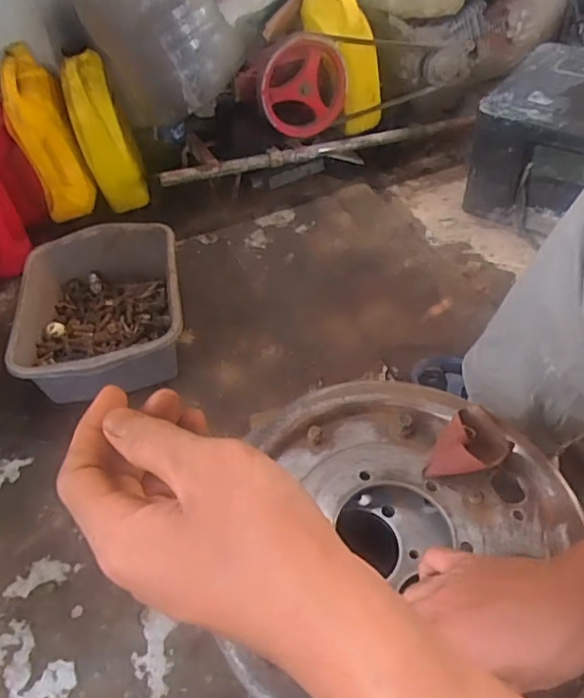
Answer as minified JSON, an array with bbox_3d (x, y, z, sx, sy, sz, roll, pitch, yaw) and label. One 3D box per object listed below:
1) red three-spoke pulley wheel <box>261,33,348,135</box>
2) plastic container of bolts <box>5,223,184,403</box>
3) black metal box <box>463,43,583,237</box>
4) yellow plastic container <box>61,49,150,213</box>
[{"bbox_3d":[0.030,-0.509,1.111,0.184,0.179,0.023,-22,49,-15],"label":"red three-spoke pulley wheel"},{"bbox_3d":[-0.310,-0.055,0.954,0.259,0.120,0.337,-11,47,-5],"label":"plastic container of bolts"},{"bbox_3d":[0.596,-0.418,1.152,0.352,0.212,0.382,26,54,26],"label":"black metal box"},{"bbox_3d":[-0.395,-0.448,1.185,0.101,0.281,0.145,-20,49,-14],"label":"yellow plastic container"}]

